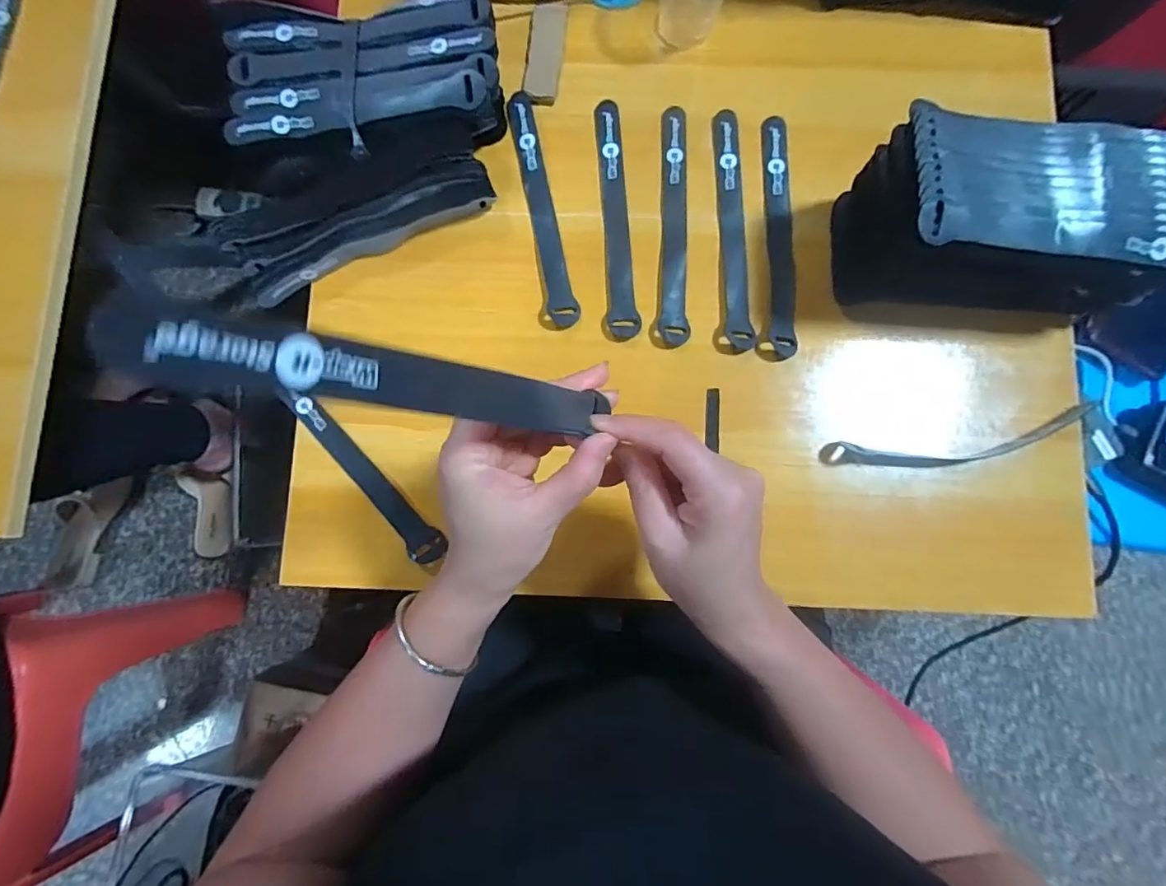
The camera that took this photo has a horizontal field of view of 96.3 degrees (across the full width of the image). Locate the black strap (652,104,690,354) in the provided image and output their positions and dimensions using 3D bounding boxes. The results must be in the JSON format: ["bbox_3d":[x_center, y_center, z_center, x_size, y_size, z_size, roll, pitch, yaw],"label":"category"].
[{"bbox_3d":[0.074,-0.176,0.417,0.026,0.004,0.204,4,81,1],"label":"black strap"}]

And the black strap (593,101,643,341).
[{"bbox_3d":[0.025,-0.181,0.416,0.024,0.005,0.203,-4,81,-1],"label":"black strap"}]

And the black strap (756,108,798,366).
[{"bbox_3d":[0.155,-0.165,0.415,0.026,0.011,0.203,4,79,3],"label":"black strap"}]

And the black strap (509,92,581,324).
[{"bbox_3d":[-0.032,-0.189,0.417,0.023,0.004,0.201,-10,81,-2],"label":"black strap"}]

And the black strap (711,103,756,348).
[{"bbox_3d":[0.119,-0.172,0.414,0.020,0.005,0.203,-1,81,0],"label":"black strap"}]

